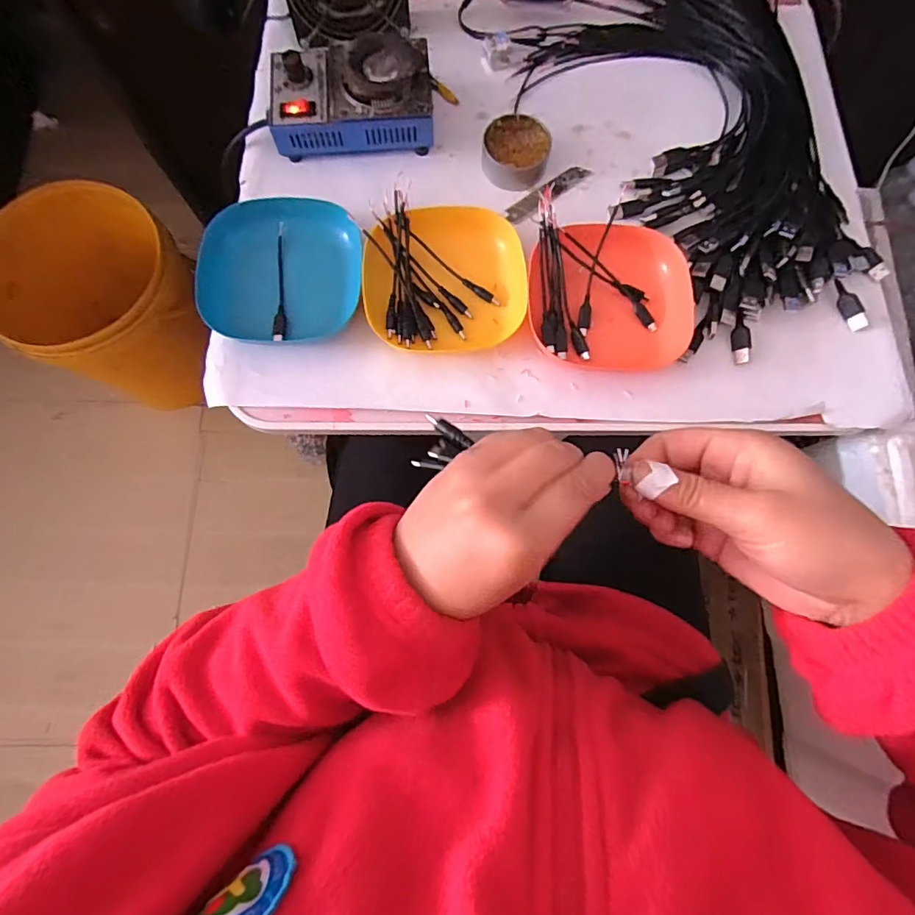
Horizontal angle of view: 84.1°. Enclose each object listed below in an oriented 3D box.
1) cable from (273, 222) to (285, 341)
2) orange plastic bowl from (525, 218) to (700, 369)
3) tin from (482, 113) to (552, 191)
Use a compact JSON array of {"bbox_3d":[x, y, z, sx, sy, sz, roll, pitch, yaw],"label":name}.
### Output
[{"bbox_3d":[-0.159,-0.158,0.459,0.009,0.010,0.115,-3,77,-1],"label":"cable"},{"bbox_3d":[0.132,-0.143,0.448,0.136,0.027,0.122,3,77,1],"label":"orange plastic bowl"},{"bbox_3d":[0.057,-0.295,0.485,0.060,0.023,0.064,0,77,0],"label":"tin"}]

